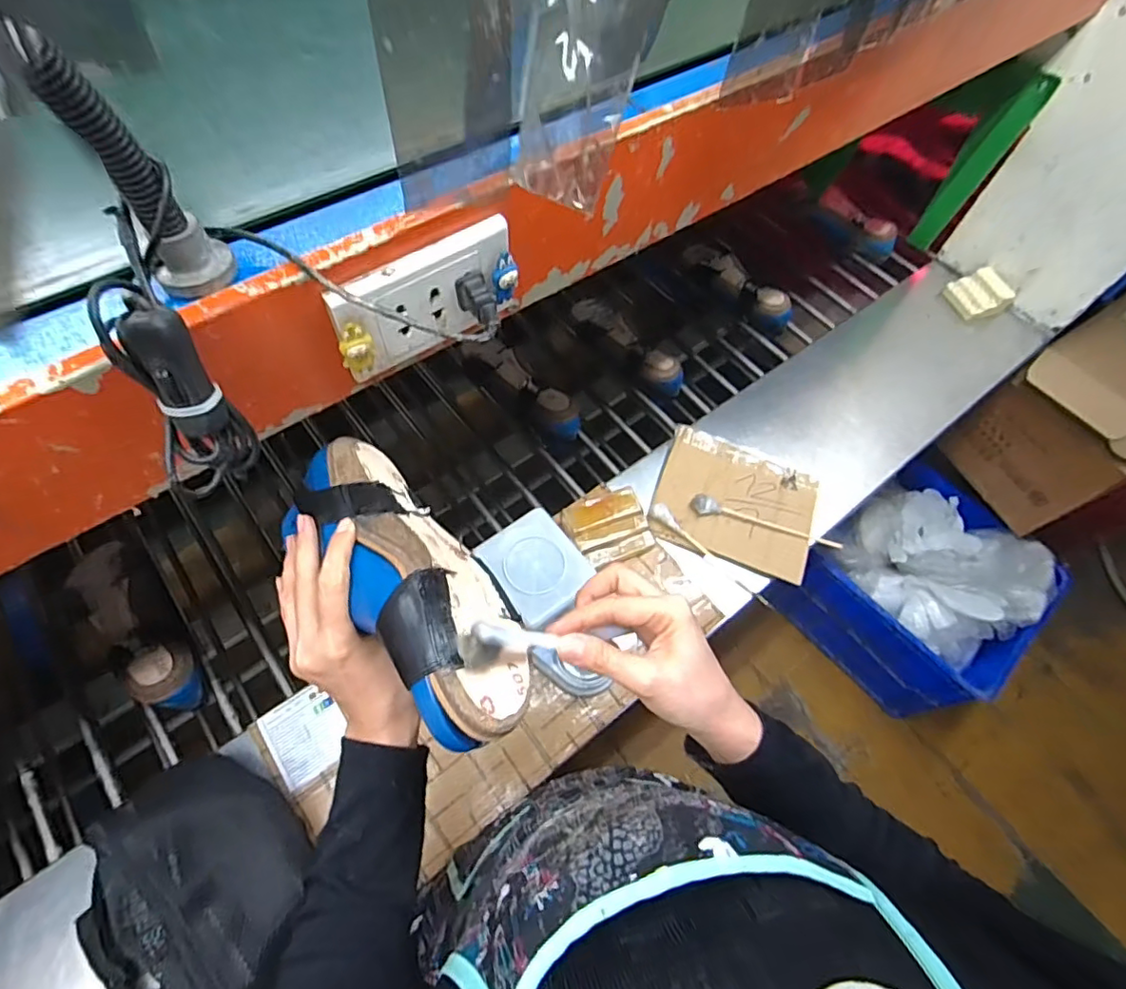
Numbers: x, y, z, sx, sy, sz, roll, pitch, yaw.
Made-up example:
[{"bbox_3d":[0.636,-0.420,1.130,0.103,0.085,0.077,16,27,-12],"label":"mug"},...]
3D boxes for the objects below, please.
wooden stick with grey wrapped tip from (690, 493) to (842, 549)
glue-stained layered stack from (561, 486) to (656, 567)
[{"bbox_3d":[0.266,0.033,0.748,0.199,0.015,0.027,14,60,5],"label":"wooden stick with grey wrapped tip"},{"bbox_3d":[0.056,0.041,0.714,0.095,0.045,0.080,-18,62,-13],"label":"glue-stained layered stack"}]

